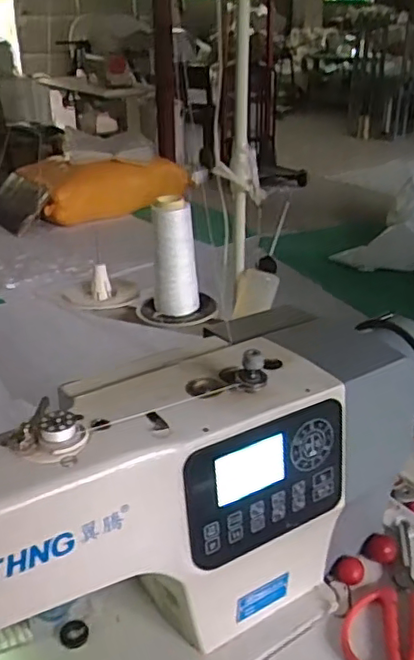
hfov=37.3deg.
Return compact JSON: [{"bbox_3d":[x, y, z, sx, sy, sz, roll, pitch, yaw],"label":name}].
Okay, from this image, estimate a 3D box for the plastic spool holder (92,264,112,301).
[{"bbox_3d":[-0.165,-0.075,0.960,0.030,0.050,0.026,-4,28,-9],"label":"plastic spool holder"}]

